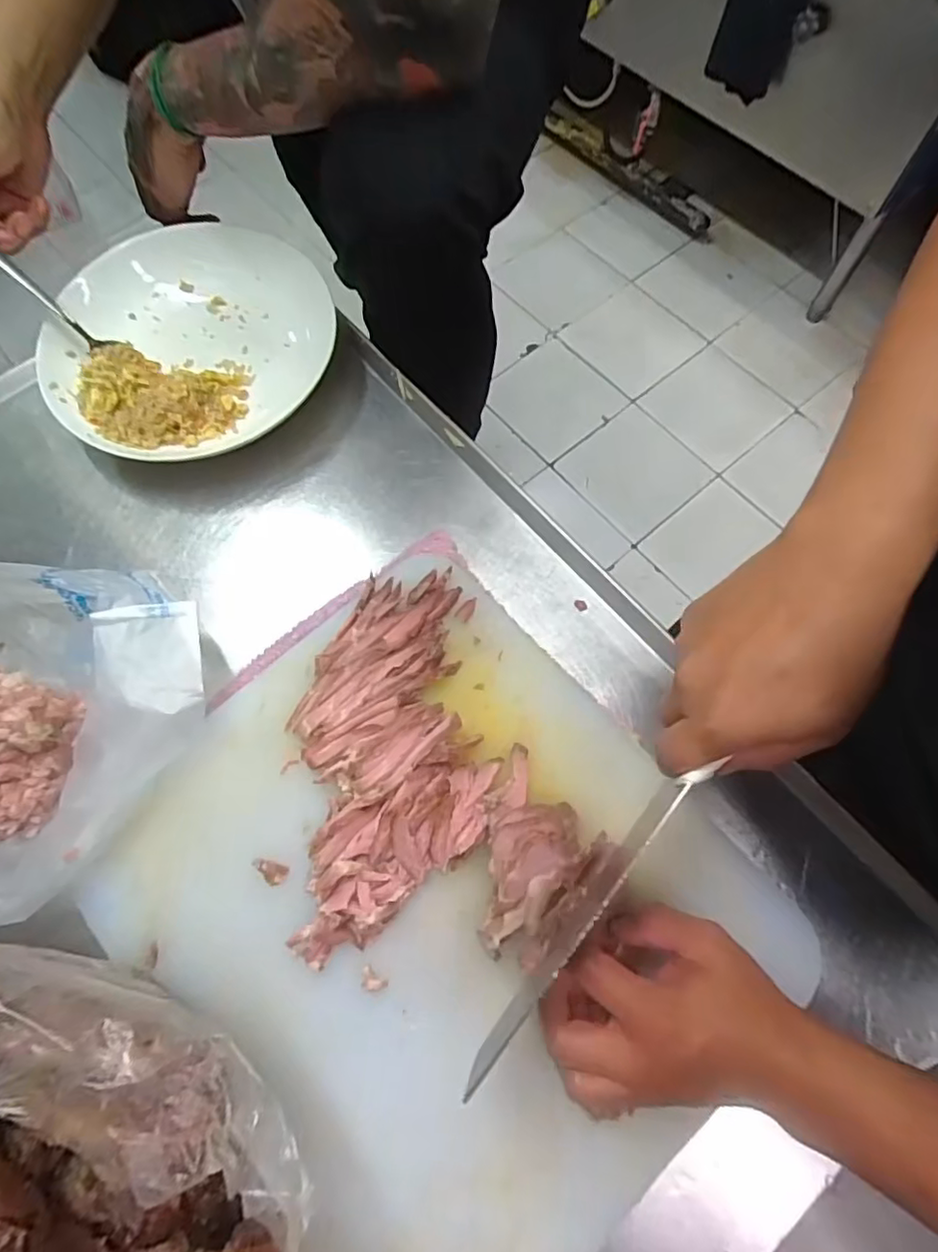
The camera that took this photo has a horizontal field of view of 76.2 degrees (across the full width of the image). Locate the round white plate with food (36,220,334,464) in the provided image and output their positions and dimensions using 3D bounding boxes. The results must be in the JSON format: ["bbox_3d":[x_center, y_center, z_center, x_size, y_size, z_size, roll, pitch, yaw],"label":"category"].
[{"bbox_3d":[-0.255,-0.259,0.550,0.246,0.047,0.261,0,69,1],"label":"round white plate with food"}]

